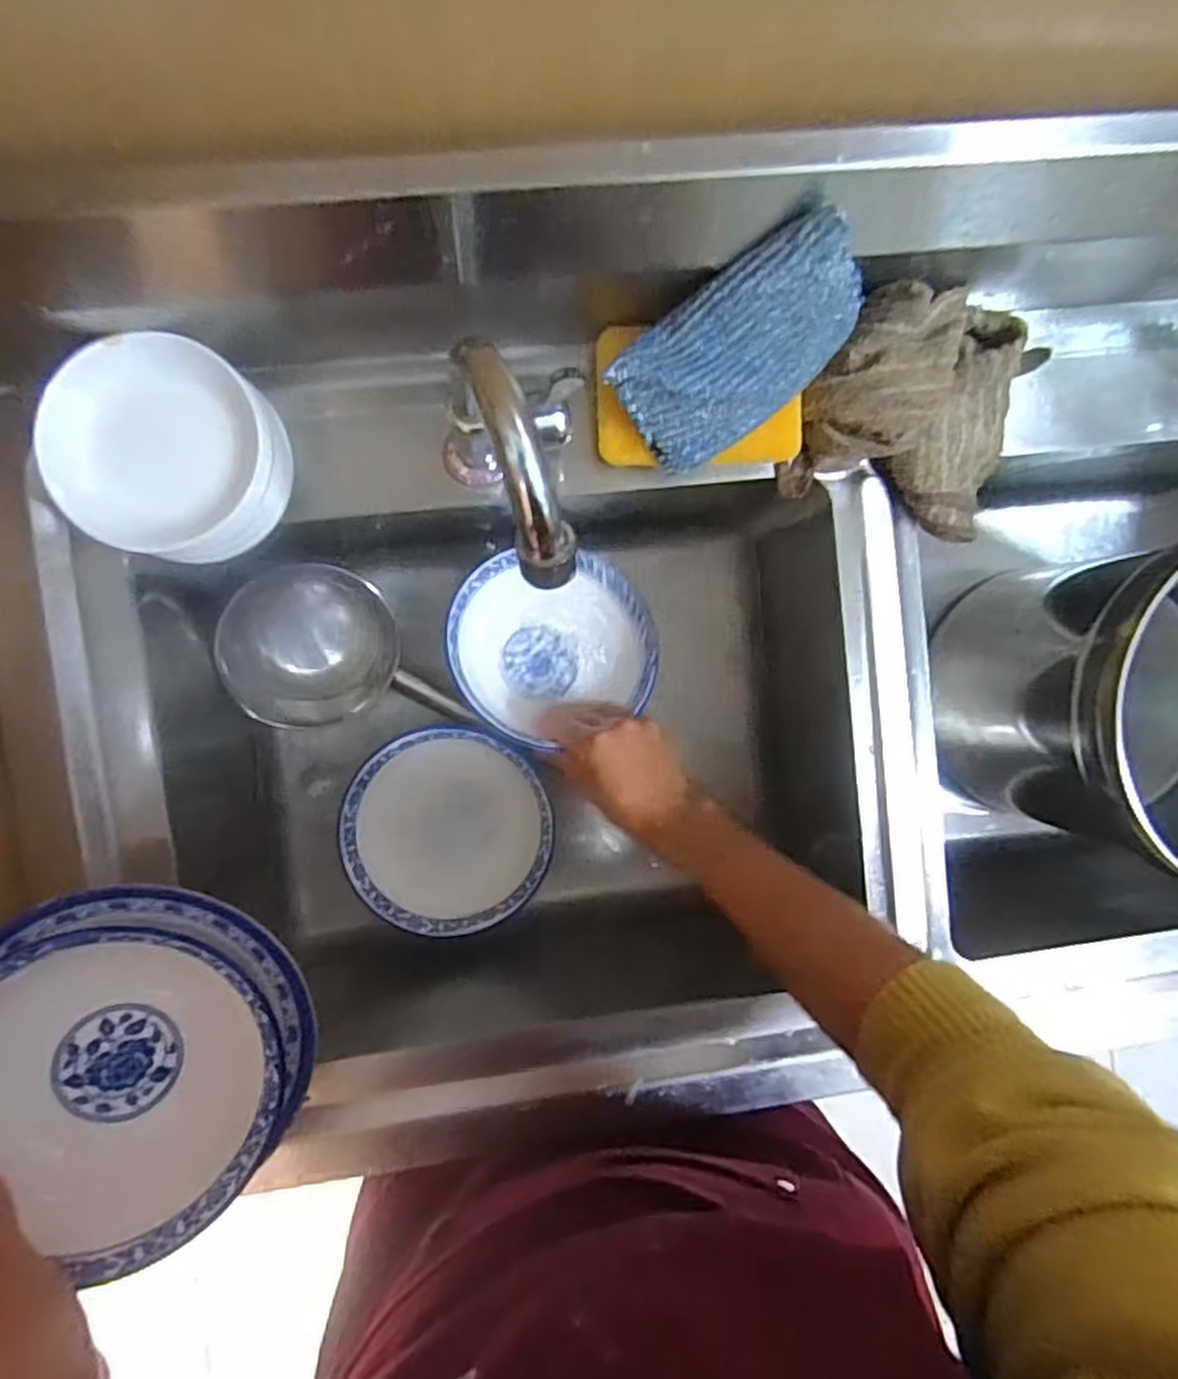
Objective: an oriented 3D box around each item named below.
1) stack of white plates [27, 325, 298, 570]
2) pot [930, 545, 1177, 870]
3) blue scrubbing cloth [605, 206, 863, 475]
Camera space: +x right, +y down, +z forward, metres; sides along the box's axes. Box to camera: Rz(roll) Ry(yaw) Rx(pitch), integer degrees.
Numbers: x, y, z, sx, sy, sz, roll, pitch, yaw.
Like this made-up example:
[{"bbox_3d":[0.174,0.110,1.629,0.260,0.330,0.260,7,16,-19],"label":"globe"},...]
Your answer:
[{"bbox_3d":[-0.204,-0.114,0.379,0.099,0.065,0.101,15,92,-5],"label":"stack of white plates"},{"bbox_3d":[0.418,0.008,0.563,0.227,0.218,0.223,0,93,-4],"label":"pot"},{"bbox_3d":[0.075,-0.167,0.372,0.123,0.026,0.073,-32,124,27],"label":"blue scrubbing cloth"}]

